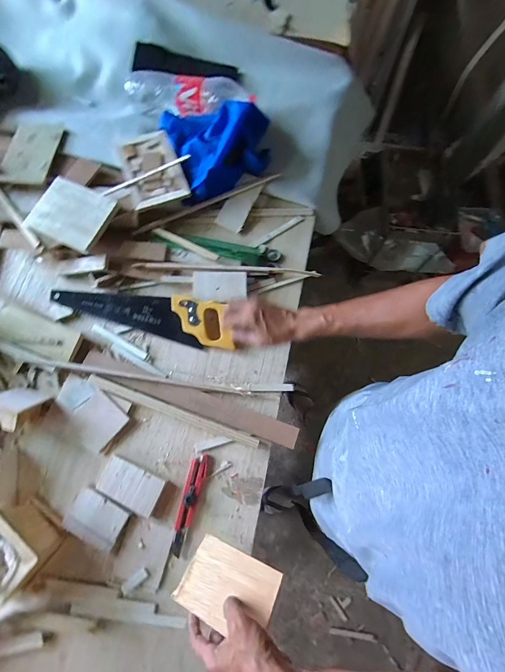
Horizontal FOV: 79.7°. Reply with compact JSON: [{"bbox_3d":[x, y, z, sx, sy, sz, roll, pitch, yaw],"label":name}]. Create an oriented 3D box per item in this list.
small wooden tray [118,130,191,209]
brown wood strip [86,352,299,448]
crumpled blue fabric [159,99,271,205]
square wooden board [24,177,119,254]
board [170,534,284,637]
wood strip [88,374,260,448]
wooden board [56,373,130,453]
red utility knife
[{"bbox_3d":[-0.239,-0.399,0.714,0.127,0.029,0.213,-22,75,-8],"label":"small wooden tray"},{"bbox_3d":[-0.129,0.124,0.606,0.449,0.016,0.044,20,74,5],"label":"brown wood strip"},{"bbox_3d":[-0.076,-0.454,0.712,0.234,0.107,0.226,0,73,-1],"label":"crumpled blue fabric"},{"bbox_3d":[-0.396,-0.267,0.661,0.156,0.018,0.137,29,81,6],"label":"square wooden board"},{"bbox_3d":[-0.037,0.368,0.445,0.145,0.009,0.093,6,44,30],"label":"board"},{"bbox_3d":[-0.155,0.144,0.586,0.348,0.022,0.019,20,74,5],"label":"wood strip"},{"bbox_3d":[-0.329,0.146,0.606,0.153,0.011,0.083,39,76,10],"label":"wooden board"},{"bbox_3d":[-0.115,0.308,0.557,0.034,0.018,0.171,12,73,2],"label":"red utility knife"}]

